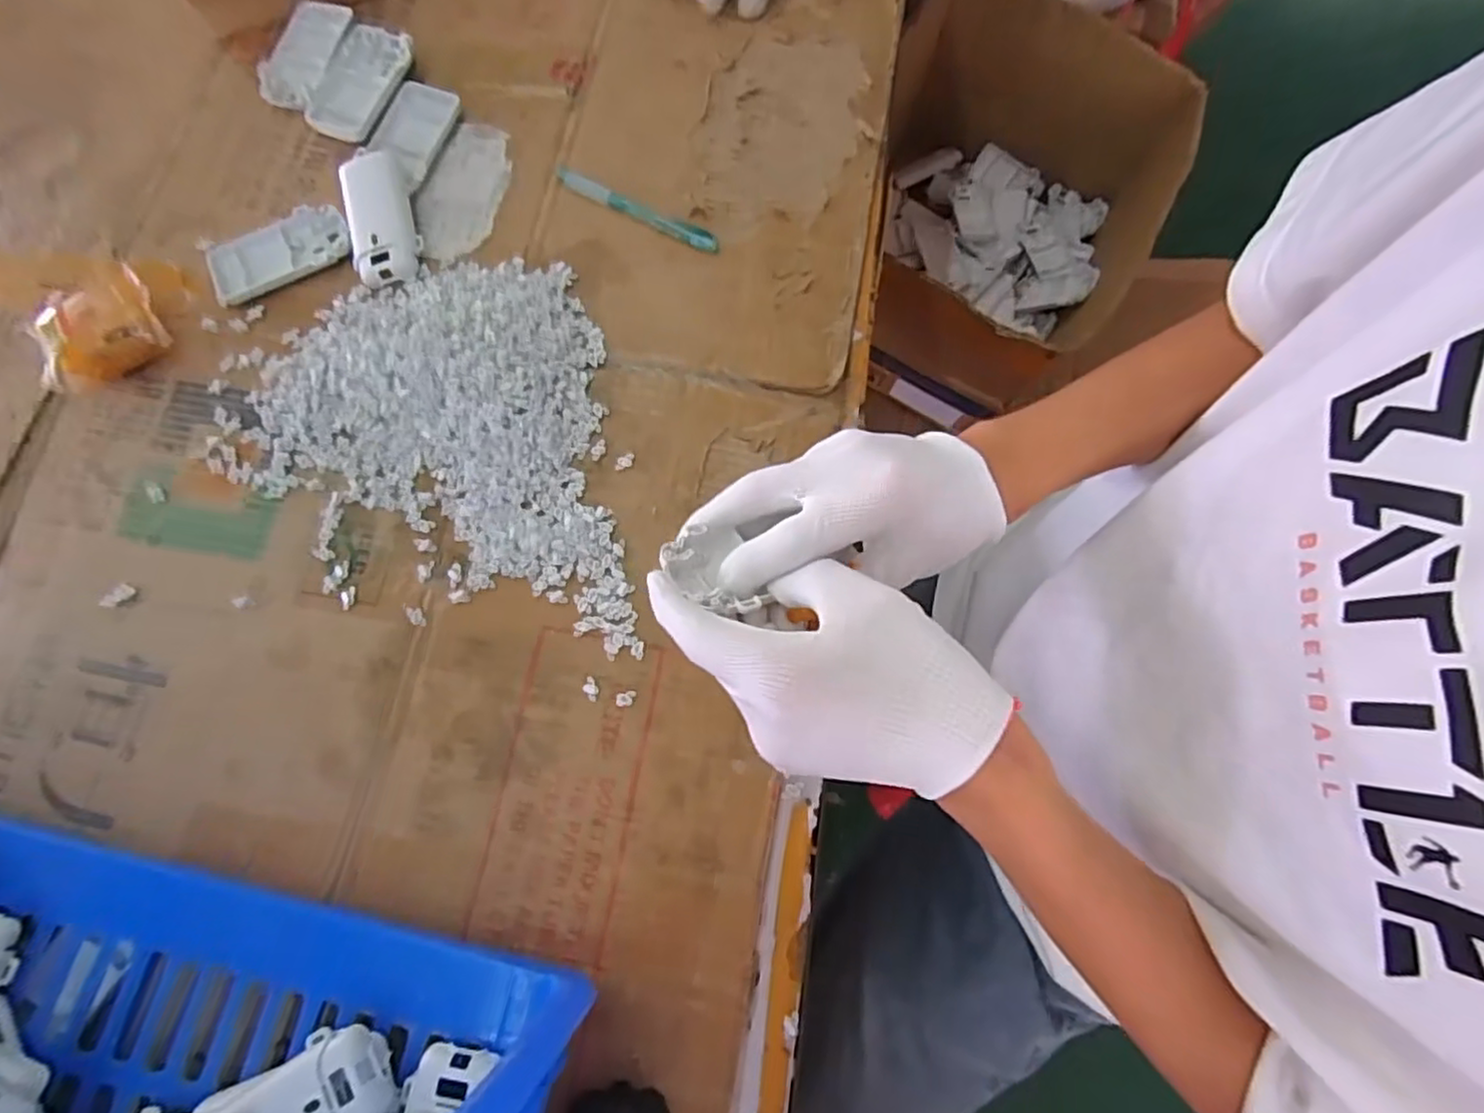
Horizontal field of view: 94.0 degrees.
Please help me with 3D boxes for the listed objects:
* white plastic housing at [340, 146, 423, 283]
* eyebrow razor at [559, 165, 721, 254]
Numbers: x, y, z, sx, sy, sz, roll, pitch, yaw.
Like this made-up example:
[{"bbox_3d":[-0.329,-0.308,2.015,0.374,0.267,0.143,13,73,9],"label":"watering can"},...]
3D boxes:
[{"bbox_3d":[-0.259,-0.243,0.493,0.044,0.018,0.100,-16,78,-3],"label":"white plastic housing"},{"bbox_3d":[-0.075,-0.248,0.494,0.131,0.012,0.014,29,79,7],"label":"eyebrow razor"}]

